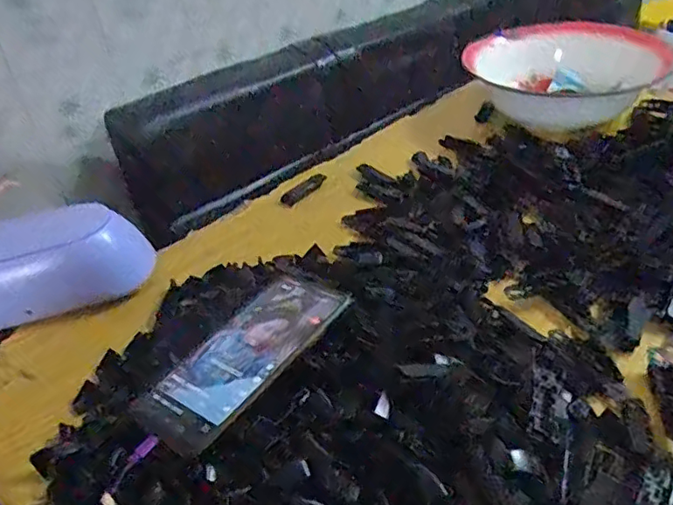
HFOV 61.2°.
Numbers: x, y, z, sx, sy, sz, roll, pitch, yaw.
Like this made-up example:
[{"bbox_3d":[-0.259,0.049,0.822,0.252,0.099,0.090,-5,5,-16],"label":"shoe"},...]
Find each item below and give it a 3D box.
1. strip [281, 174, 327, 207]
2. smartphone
[{"bbox_3d":[-0.035,-0.073,0.658,0.021,0.008,0.069,26,47,35],"label":"strip"},{"bbox_3d":[-0.064,0.071,0.413,0.080,0.010,0.167,18,45,35],"label":"smartphone"}]

